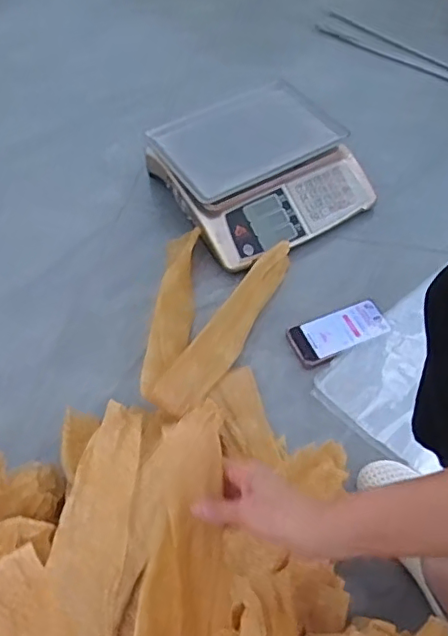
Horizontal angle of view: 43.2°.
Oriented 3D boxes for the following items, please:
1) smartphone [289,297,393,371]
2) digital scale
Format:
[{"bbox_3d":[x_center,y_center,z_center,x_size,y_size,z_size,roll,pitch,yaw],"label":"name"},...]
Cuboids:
[{"bbox_3d":[0.188,0.024,0.930,0.164,0.015,0.082,-20,56,-13],"label":"smartphone"},{"bbox_3d":[0.075,-0.288,1.089,0.350,0.130,0.331,-26,57,-16],"label":"digital scale"}]

